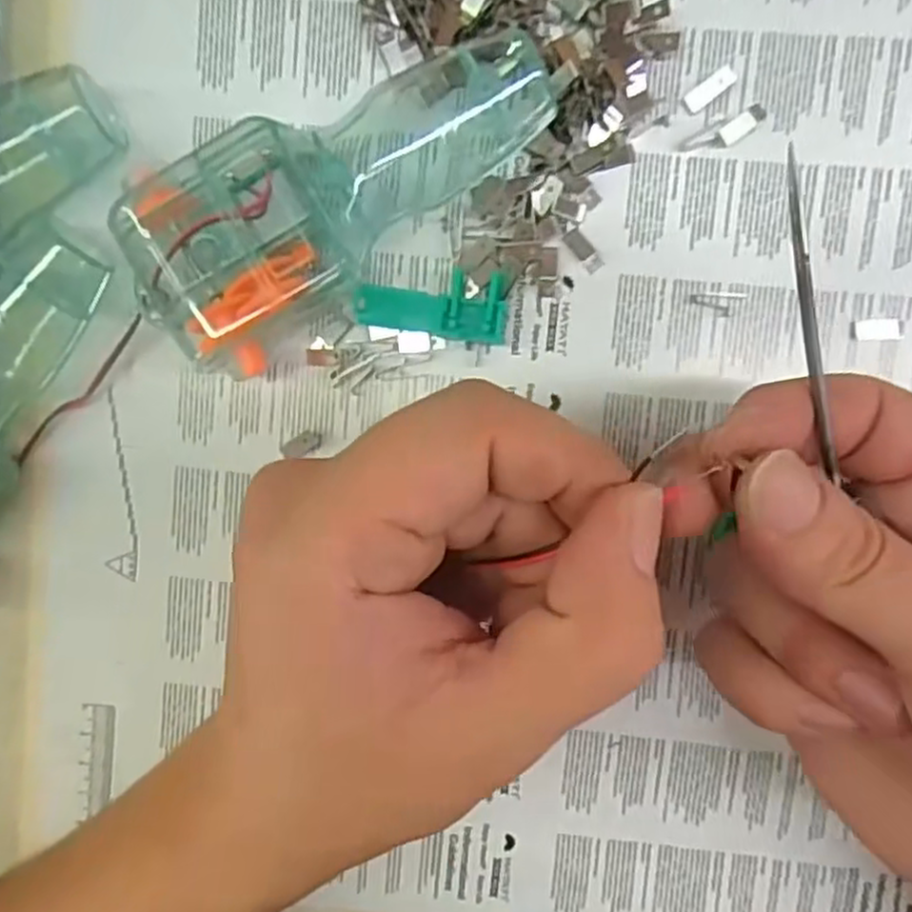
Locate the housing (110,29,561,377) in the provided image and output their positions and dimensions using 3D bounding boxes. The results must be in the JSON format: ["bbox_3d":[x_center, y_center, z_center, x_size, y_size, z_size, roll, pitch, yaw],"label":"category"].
[{"bbox_3d":[-0.032,-0.076,0.210,0.124,0.028,0.053,-33,94,-6],"label":"housing"}]

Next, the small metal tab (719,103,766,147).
[{"bbox_3d":[0.082,-0.095,0.212,0.015,0.004,0.005,-36,93,6],"label":"small metal tab"}]

